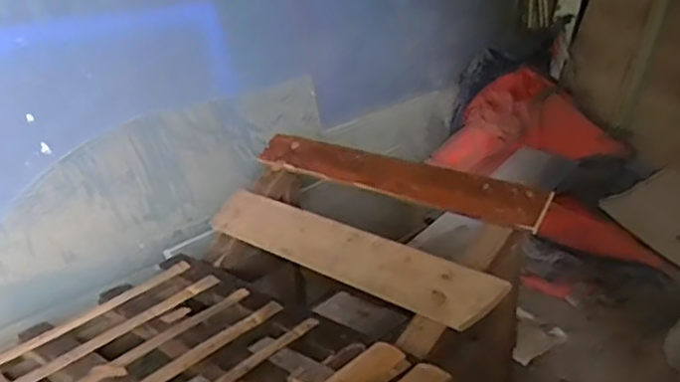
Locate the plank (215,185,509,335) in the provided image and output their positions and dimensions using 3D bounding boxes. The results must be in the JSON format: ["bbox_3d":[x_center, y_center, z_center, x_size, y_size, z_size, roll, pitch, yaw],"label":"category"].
[{"bbox_3d":[0.000,0.102,1.154,0.605,0.024,0.101,18,72,37],"label":"plank"}]

